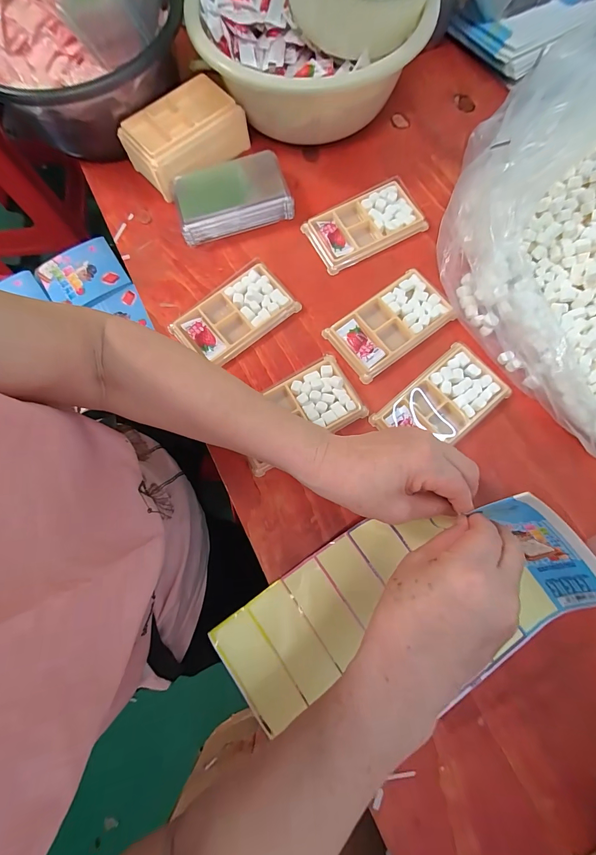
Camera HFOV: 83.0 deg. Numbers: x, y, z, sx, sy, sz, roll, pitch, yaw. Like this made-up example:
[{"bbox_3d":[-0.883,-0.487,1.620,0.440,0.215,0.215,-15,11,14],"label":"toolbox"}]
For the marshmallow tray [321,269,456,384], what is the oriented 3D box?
[{"bbox_3d":[0.105,-0.118,0.385,0.131,0.013,0.074,-36,78,-6],"label":"marshmallow tray"}]

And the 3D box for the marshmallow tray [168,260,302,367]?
[{"bbox_3d":[-0.073,-0.130,0.394,0.133,0.016,0.077,-38,78,-7],"label":"marshmallow tray"}]

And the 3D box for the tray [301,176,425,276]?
[{"bbox_3d":[0.082,-0.250,0.416,0.136,0.019,0.073,-26,77,-4],"label":"tray"}]

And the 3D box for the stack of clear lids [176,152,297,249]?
[{"bbox_3d":[-0.082,-0.289,0.423,0.139,0.034,0.083,-16,77,-2],"label":"stack of clear lids"}]

